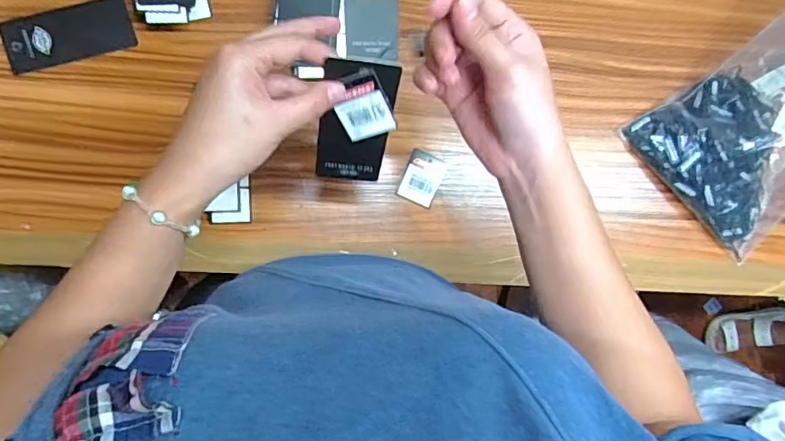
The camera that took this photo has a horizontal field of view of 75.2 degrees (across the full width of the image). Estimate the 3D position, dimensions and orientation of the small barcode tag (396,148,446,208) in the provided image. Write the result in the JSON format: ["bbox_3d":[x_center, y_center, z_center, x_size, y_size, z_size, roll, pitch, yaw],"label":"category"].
[{"bbox_3d":[0.029,-0.041,0.504,0.037,0.004,0.051,23,86,-7],"label":"small barcode tag"}]

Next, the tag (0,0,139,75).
[{"bbox_3d":[-0.289,-0.167,0.456,0.107,0.005,0.049,-17,92,-7],"label":"tag"}]

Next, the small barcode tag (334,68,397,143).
[{"bbox_3d":[-0.020,-0.076,0.345,0.036,0.053,0.004,-14,49,12],"label":"small barcode tag"}]

